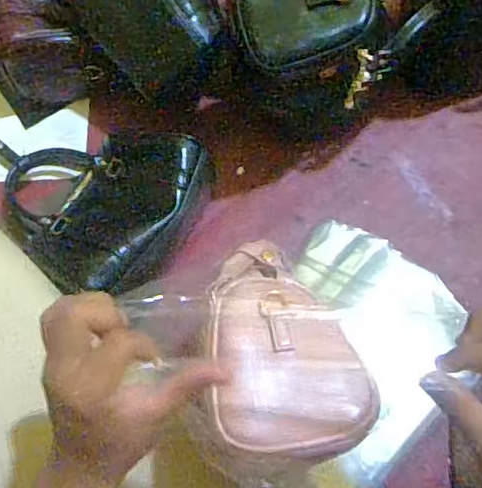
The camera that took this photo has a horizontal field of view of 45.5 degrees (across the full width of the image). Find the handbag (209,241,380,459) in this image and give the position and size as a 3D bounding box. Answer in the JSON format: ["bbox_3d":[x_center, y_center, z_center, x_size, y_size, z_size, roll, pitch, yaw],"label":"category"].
[{"bbox_3d":[0.035,0.076,0.456,0.115,0.068,0.183,-6,71,-3],"label":"handbag"}]

